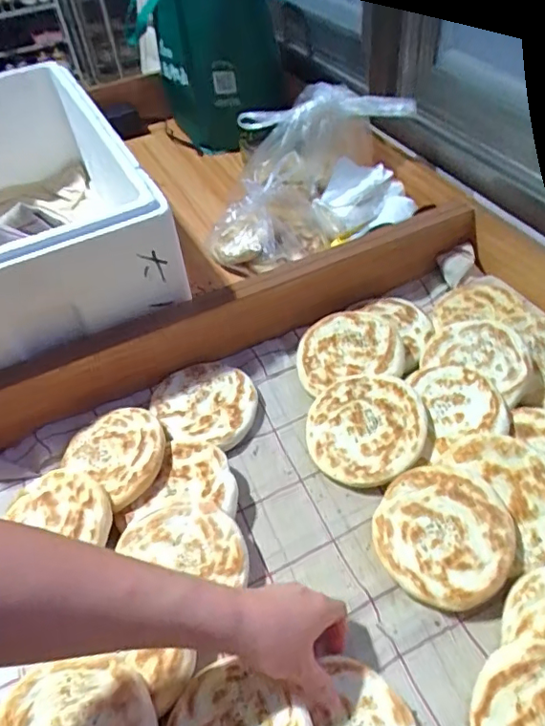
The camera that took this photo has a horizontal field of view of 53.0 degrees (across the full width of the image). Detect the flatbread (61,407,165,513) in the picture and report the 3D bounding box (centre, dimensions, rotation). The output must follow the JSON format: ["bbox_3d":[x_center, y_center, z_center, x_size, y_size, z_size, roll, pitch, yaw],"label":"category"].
[{"bbox_3d":[-0.166,0.095,0.600,0.114,0.027,0.098,30,57,28],"label":"flatbread"}]

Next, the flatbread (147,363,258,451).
[{"bbox_3d":[-0.081,0.047,0.658,0.121,0.015,0.111,-3,47,3],"label":"flatbread"}]

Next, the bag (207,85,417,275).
[{"bbox_3d":[0.062,-0.289,0.838,0.283,0.145,0.265,1,48,7],"label":"bag"}]

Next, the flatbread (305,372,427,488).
[{"bbox_3d":[0.103,0.071,0.601,0.128,0.013,0.126,-26,53,7],"label":"flatbread"}]

